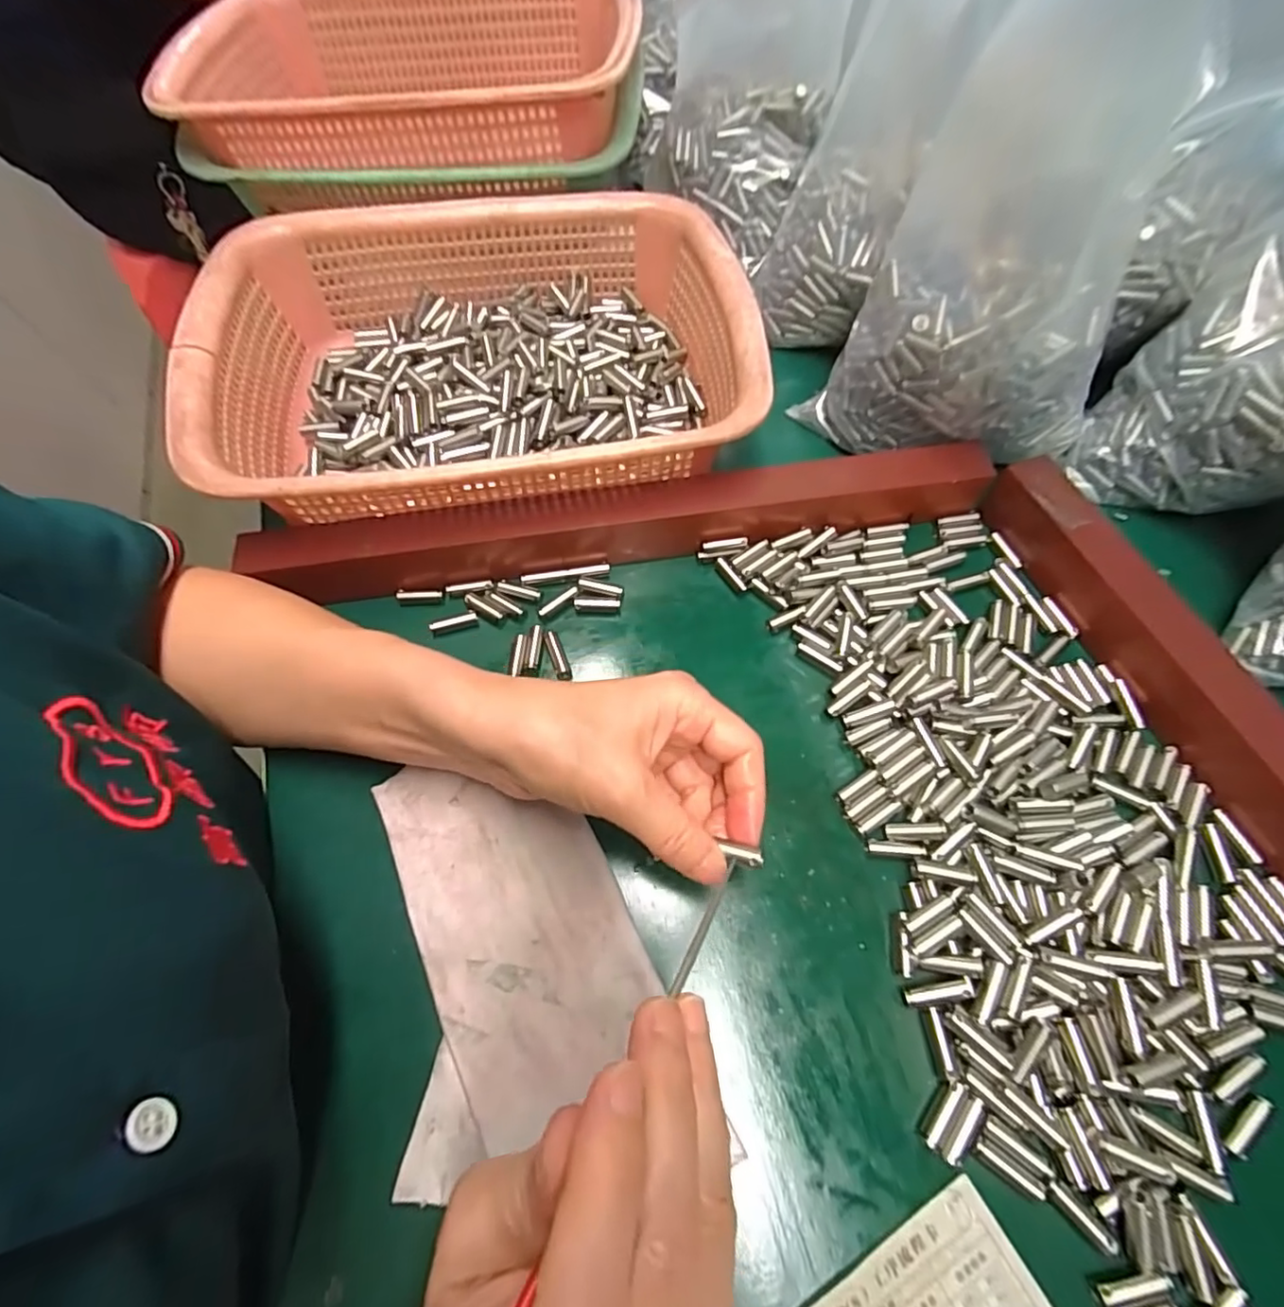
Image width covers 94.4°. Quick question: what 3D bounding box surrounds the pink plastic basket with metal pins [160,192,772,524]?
[{"bbox_3d":[-0.087,-0.173,0.344,0.286,0.078,0.220,-9,65,-2],"label":"pink plastic basket with metal pins"}]

